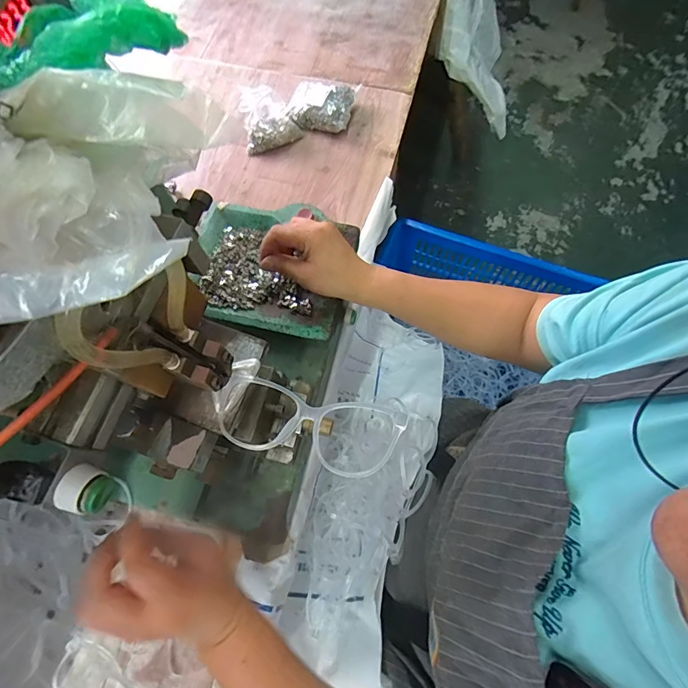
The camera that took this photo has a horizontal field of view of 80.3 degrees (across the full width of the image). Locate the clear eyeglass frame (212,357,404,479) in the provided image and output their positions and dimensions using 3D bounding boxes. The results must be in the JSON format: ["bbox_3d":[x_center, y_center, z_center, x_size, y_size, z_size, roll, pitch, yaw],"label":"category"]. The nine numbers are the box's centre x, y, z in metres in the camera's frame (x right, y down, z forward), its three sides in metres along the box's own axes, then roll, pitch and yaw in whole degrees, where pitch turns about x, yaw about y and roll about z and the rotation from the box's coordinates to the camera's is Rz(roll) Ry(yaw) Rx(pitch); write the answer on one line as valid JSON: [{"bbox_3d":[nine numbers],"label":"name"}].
[{"bbox_3d":[-0.029,0.055,0.288,0.135,0.017,0.060,20,73,9],"label":"clear eyeglass frame"}]

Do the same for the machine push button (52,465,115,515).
[{"bbox_3d":[-0.131,0.073,0.205,0.023,0.015,0.020,16,72,8],"label":"machine push button"}]

